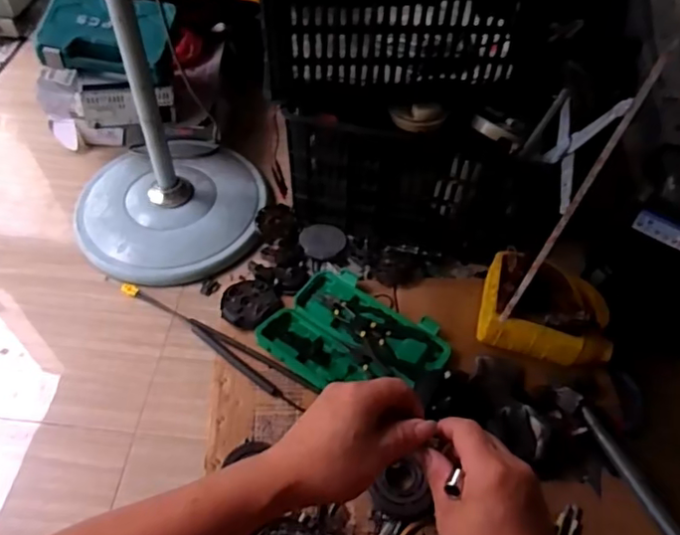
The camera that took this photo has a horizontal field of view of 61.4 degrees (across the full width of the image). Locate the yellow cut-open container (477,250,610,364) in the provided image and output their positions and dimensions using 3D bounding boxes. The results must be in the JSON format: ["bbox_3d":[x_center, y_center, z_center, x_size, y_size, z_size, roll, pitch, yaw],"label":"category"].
[{"bbox_3d":[0.364,0.073,1.004,0.218,0.102,0.169,13,55,9],"label":"yellow cut-open container"}]

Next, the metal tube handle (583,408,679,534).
[{"bbox_3d":[0.420,0.304,0.821,0.025,0.024,0.245,-9,36,-6],"label":"metal tube handle"}]

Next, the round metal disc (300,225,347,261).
[{"bbox_3d":[-0.034,-0.055,1.167,0.090,0.011,0.094,1,53,-1],"label":"round metal disc"}]

